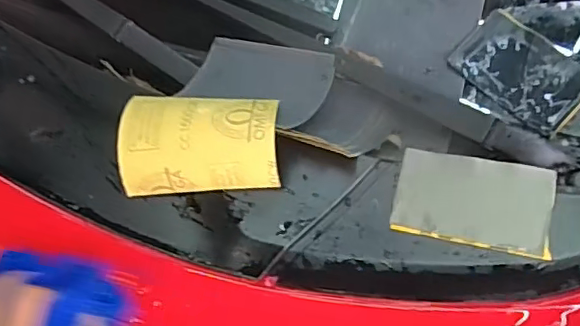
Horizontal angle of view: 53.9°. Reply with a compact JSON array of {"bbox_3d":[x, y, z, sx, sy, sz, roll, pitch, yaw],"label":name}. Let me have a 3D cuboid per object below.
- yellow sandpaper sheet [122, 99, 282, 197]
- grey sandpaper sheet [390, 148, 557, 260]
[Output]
[{"bbox_3d":[-0.079,-0.019,0.494,0.139,0.024,0.087,-2,79,12],"label":"yellow sandpaper sheet"},{"bbox_3d":[0.144,0.030,0.449,0.116,0.004,0.070,10,74,17],"label":"grey sandpaper sheet"}]

